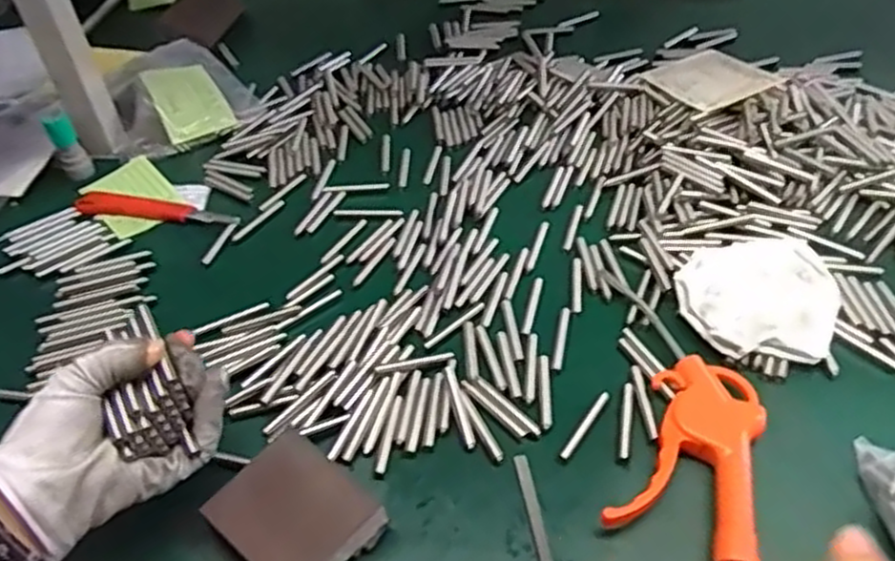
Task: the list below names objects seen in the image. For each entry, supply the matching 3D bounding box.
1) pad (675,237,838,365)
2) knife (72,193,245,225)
[{"bbox_3d":[0.216,0.009,0.516,0.108,0.024,0.104,2,45,7],"label":"pad"},{"bbox_3d":[-0.247,-0.061,0.632,0.146,0.009,0.023,5,45,9],"label":"knife"}]

